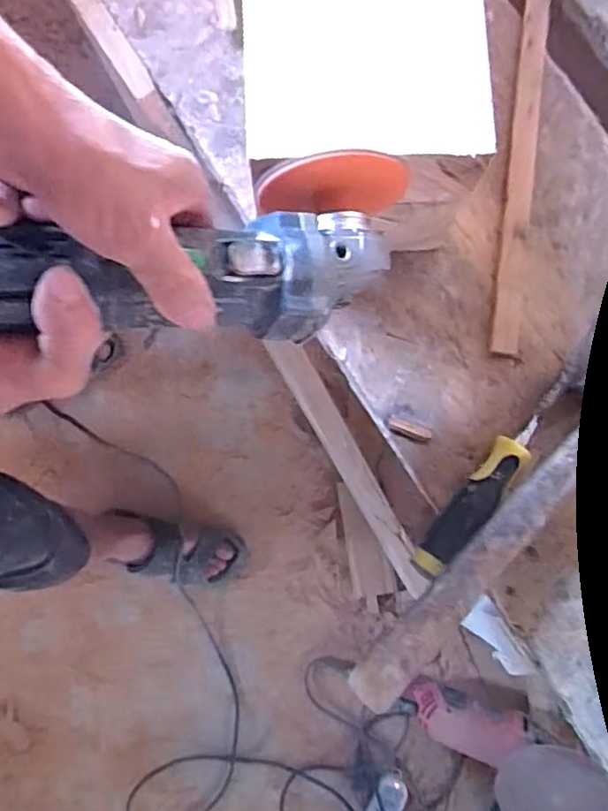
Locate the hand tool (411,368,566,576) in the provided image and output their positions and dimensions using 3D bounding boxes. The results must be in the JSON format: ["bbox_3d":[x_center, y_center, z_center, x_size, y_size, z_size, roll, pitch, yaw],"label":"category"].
[{"bbox_3d":[0.147,0.052,0.488,0.027,0.029,0.185,37,82,4],"label":"hand tool"}]

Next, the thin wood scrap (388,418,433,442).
[{"bbox_3d":[0.085,0.020,0.507,0.034,0.011,0.013,17,81,1],"label":"thin wood scrap"}]

